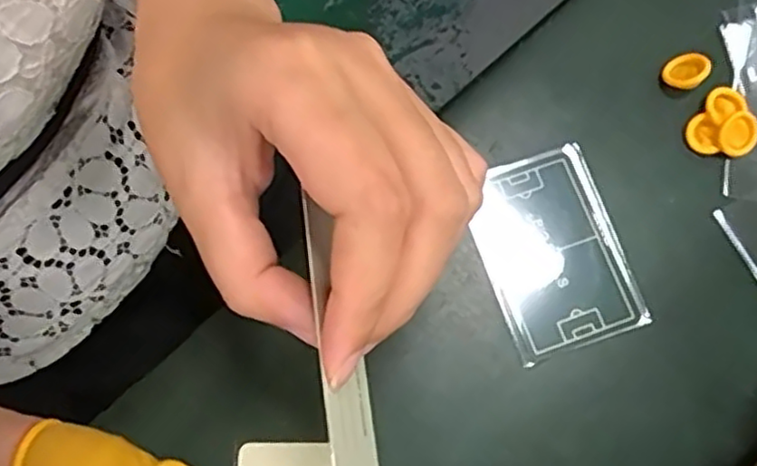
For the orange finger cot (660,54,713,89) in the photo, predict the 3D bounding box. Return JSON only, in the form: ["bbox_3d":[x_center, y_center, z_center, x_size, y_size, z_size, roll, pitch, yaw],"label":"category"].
[{"bbox_3d":[0.145,-0.076,0.318,0.019,0.004,0.018,41,98,31],"label":"orange finger cot"}]

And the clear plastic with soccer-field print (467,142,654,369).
[{"bbox_3d":[0.079,0.008,0.303,0.062,0.004,0.087,-18,77,-4],"label":"clear plastic with soccer-field print"}]

